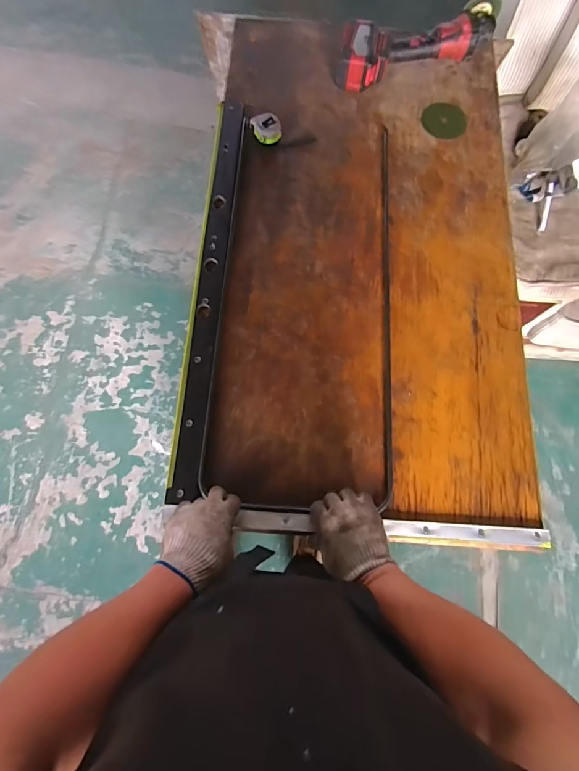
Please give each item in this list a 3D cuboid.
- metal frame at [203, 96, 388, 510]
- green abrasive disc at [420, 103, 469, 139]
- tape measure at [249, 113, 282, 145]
[{"bbox_3d":[0.034,-0.190,0.774,0.336,0.013,0.841,4,74,-1],"label":"metal frame"},{"bbox_3d":[0.356,-0.609,0.901,0.102,0.005,0.101,0,77,-1],"label":"green abrasive disc"},{"bbox_3d":[-0.048,-0.561,0.859,0.060,0.029,0.062,-21,76,-7],"label":"tape measure"}]

